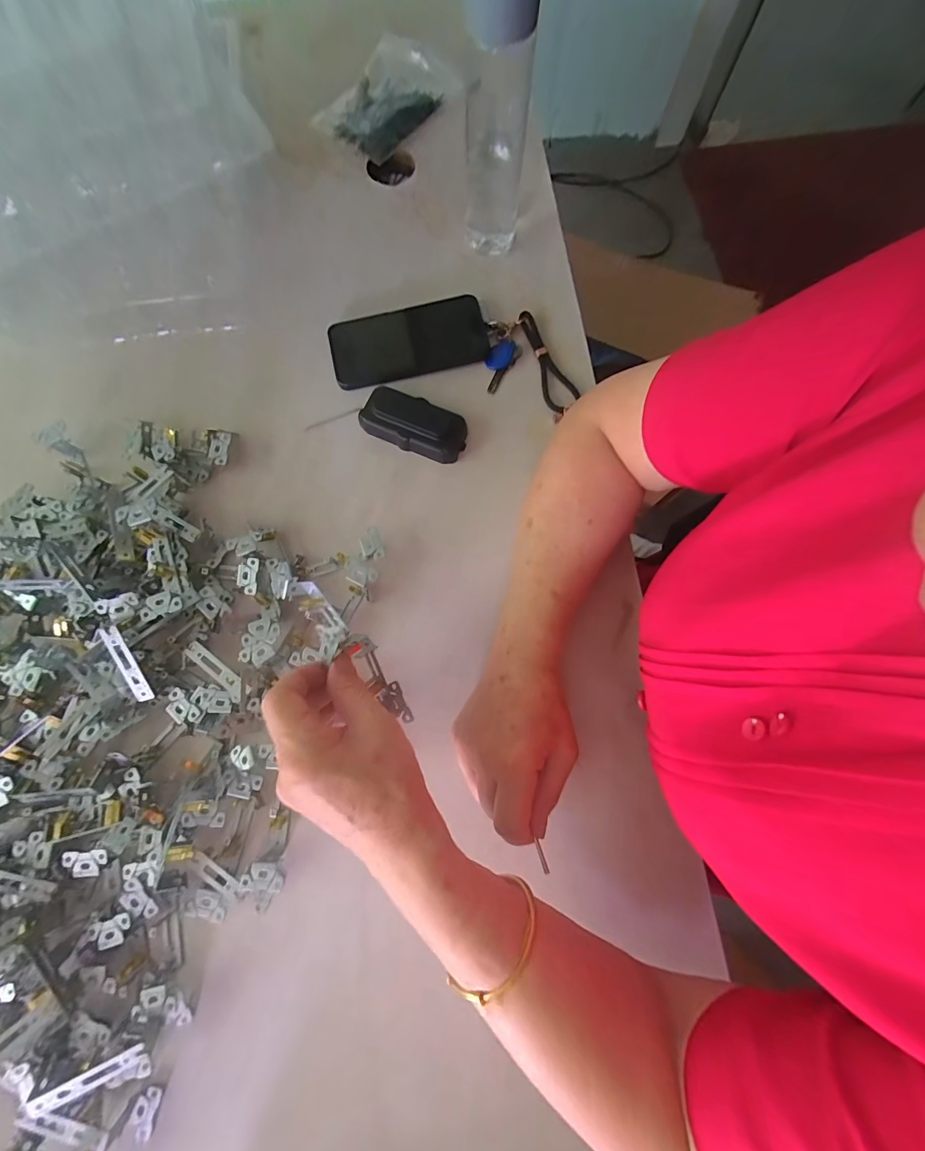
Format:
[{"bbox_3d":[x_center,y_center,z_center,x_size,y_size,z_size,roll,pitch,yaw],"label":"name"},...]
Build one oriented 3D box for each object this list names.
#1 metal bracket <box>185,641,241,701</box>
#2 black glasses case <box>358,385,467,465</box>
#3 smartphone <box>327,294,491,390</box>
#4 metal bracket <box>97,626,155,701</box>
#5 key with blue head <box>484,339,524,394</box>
[{"bbox_3d":[-0.208,0.080,0.339,0.063,0.004,0.016,42,74,5],"label":"metal bracket"},{"bbox_3d":[-0.048,-0.155,0.407,0.105,0.022,0.051,26,80,5],"label":"black glasses case"},{"bbox_3d":[-0.058,-0.253,0.435,0.165,0.014,0.078,-16,88,-4],"label":"smartphone"},{"bbox_3d":[-0.274,0.073,0.326,0.013,0.006,0.068,-17,108,-3],"label":"metal bracket"},{"bbox_3d":[0.038,-0.229,0.427,0.029,0.007,0.065,32,80,6],"label":"key with blue head"}]

